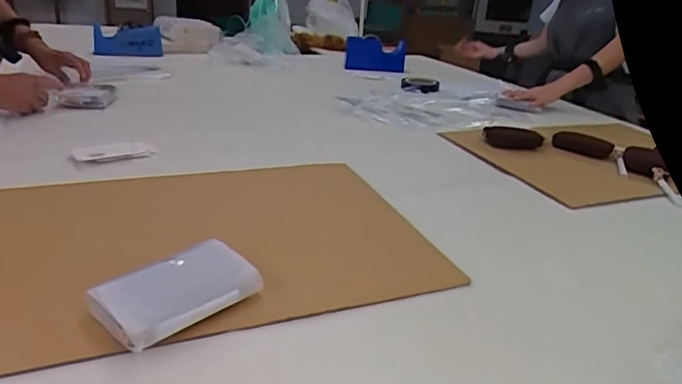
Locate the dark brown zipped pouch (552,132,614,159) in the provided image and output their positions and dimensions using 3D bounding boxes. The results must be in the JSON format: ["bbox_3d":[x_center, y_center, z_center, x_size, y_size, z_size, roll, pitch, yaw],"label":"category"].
[{"bbox_3d":[0.500,-0.098,1.054,0.114,0.016,0.106,17,29,27],"label":"dark brown zipped pouch"}]

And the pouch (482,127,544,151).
[{"bbox_3d":[0.361,-0.111,1.064,0.119,0.020,0.120,10,26,13],"label":"pouch"}]

